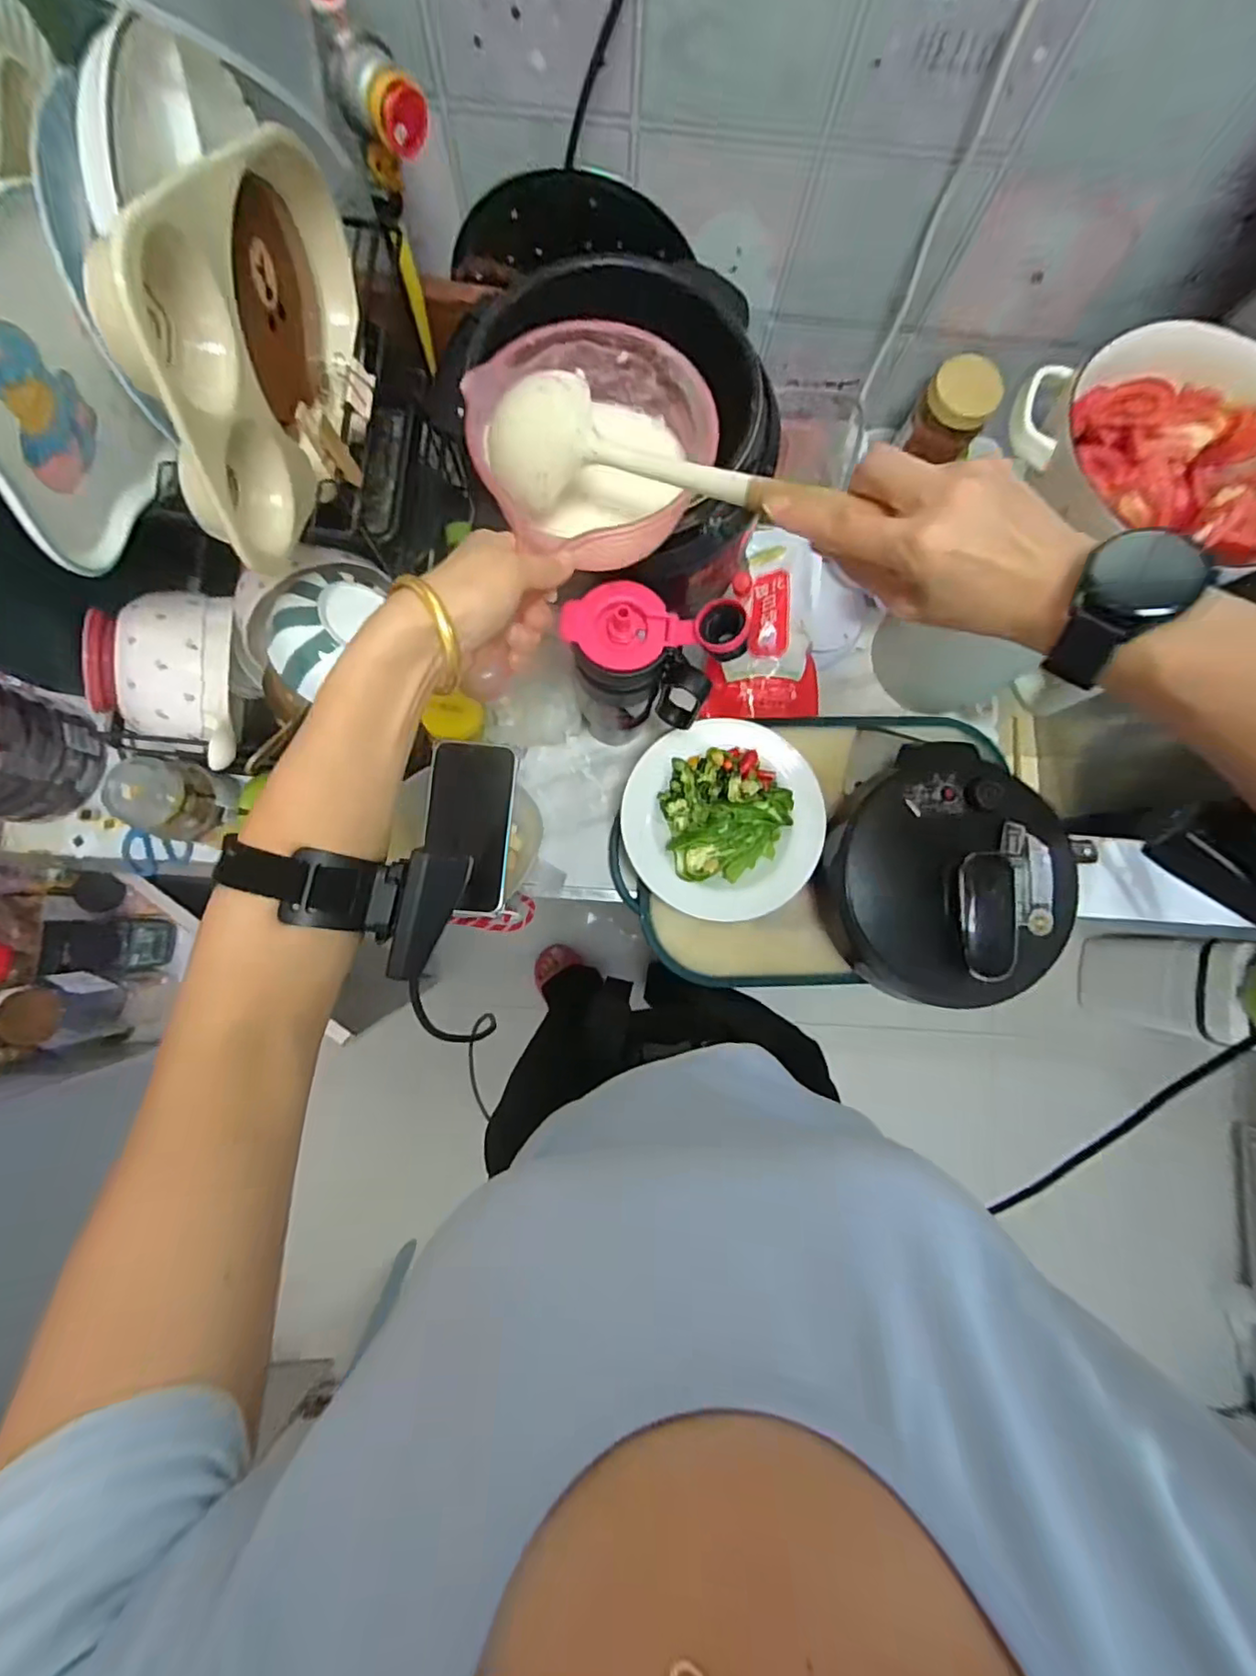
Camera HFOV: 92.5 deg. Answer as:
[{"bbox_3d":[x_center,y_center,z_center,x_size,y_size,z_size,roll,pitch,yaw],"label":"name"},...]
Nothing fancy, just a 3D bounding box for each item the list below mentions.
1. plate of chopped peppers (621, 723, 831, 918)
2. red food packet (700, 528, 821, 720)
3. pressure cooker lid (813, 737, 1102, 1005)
[{"bbox_3d":[0.101,-0.021,0.646,0.203,0.035,0.209,0,83,-3],"label":"plate of chopped peppers"},{"bbox_3d":[0.154,-0.234,0.674,0.131,0.061,0.192,0,83,-3],"label":"red food packet"},{"bbox_3d":[0.325,0.044,0.606,0.236,0.084,0.237,38,83,2],"label":"pressure cooker lid"}]

